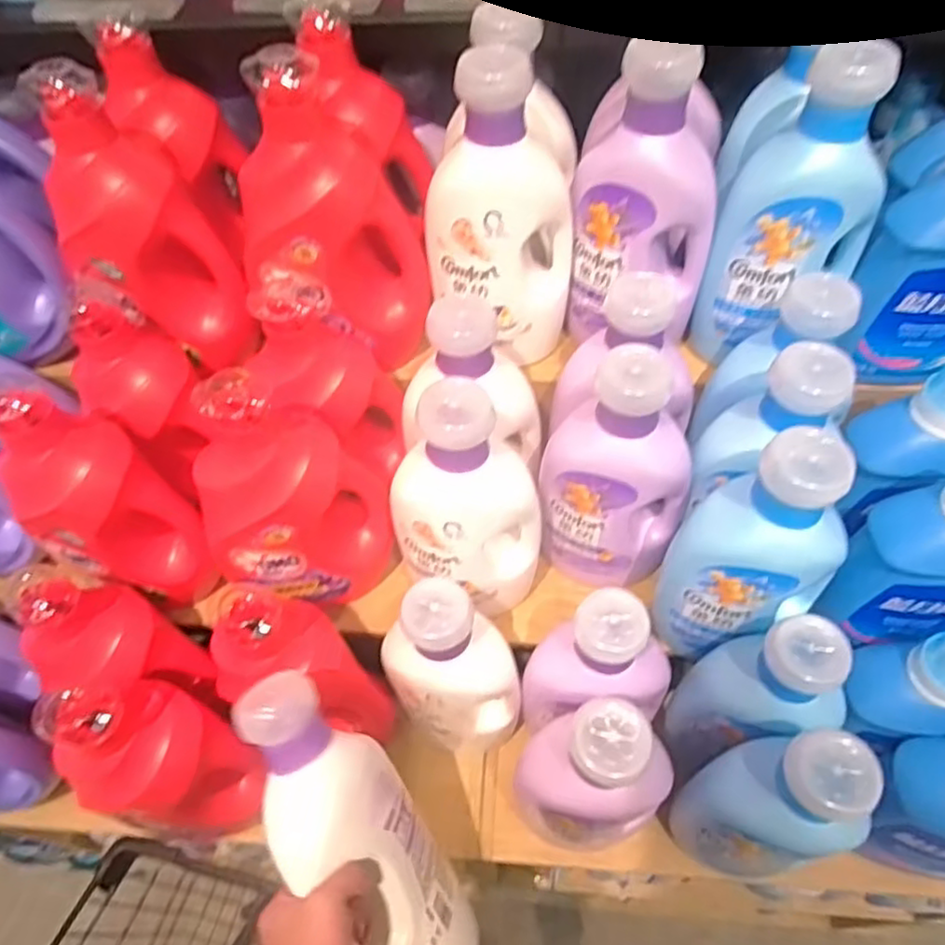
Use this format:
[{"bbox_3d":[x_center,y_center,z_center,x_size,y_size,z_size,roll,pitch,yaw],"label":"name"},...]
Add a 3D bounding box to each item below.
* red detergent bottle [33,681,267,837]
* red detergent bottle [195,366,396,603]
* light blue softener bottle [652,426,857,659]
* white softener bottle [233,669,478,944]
[{"bbox_3d":[-0.293,0.275,0.654,0.105,0.269,0.107,10,56,10],"label":"red detergent bottle"},{"bbox_3d":[-0.180,0.027,0.682,0.110,0.300,0.154,30,62,22],"label":"red detergent bottle"},{"bbox_3d":[0.250,0.076,0.615,0.097,0.284,0.116,-39,61,-21],"label":"light blue softener bottle"},{"bbox_3d":[-0.089,0.315,0.570,0.103,0.067,0.323,-32,100,-17],"label":"white softener bottle"}]

